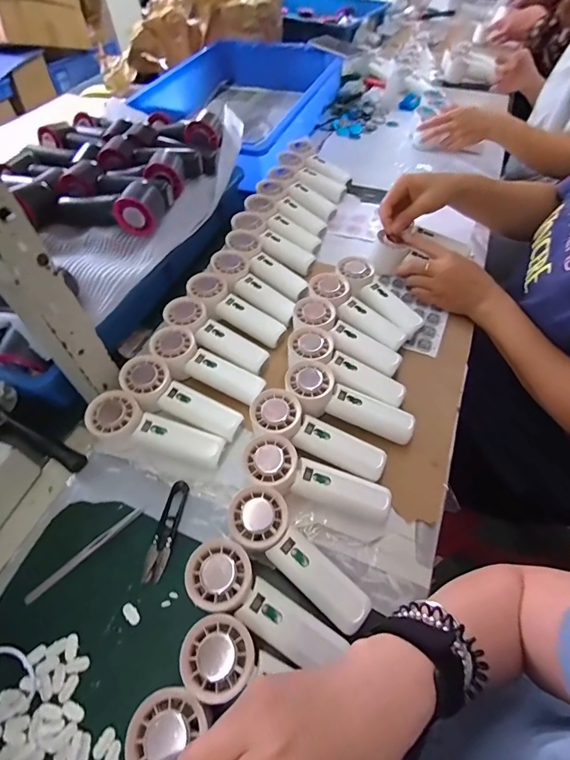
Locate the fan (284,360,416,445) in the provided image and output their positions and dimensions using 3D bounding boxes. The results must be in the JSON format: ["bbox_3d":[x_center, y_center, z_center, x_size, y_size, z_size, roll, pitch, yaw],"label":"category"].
[{"bbox_3d":[0.073,0.038,0.470,0.156,0.056,0.065,23,57,19],"label":"fan"}]

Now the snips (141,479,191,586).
[{"bbox_3d":[-0.126,0.158,0.418,0.024,0.010,0.101,6,53,7],"label":"snips"}]

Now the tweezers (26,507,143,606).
[{"bbox_3d":[-0.207,0.177,0.410,0.014,0.006,0.125,37,62,26],"label":"tweezers"}]

